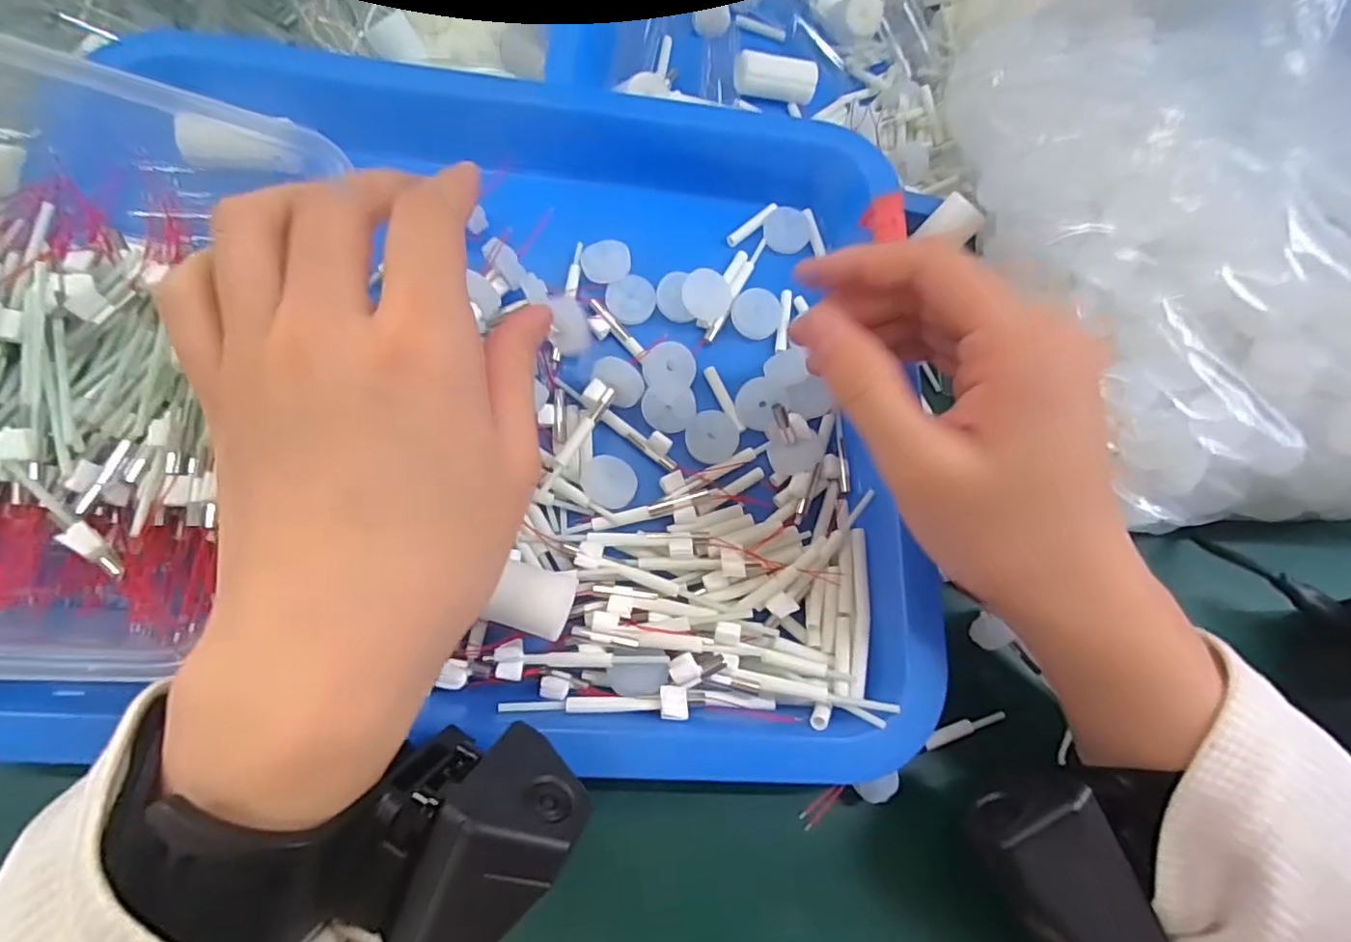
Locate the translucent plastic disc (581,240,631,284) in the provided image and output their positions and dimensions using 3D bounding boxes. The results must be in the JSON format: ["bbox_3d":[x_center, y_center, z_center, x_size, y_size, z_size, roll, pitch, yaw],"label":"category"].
[{"bbox_3d":[-0.030,-0.088,0.257,0.020,0.005,0.018,6,63,-3],"label":"translucent plastic disc"}]

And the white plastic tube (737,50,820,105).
[{"bbox_3d":[0.053,-0.206,0.317,0.043,0.014,0.018,13,63,1],"label":"white plastic tube"}]

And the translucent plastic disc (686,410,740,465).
[{"bbox_3d":[0.015,-0.013,0.243,0.021,0.004,0.021,0,91,-6],"label":"translucent plastic disc"}]

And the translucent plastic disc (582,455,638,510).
[{"bbox_3d":[-0.024,0.004,0.228,0.020,0.004,0.020,4,80,-22],"label":"translucent plastic disc"}]

